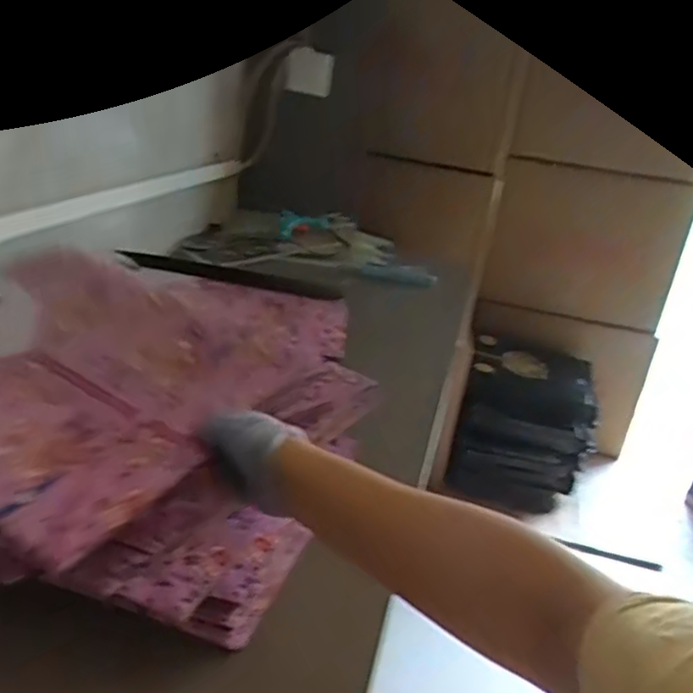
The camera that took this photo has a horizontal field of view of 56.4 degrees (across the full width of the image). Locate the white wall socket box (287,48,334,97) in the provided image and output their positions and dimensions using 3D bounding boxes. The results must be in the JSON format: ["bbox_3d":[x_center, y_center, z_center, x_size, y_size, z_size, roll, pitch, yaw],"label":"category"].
[{"bbox_3d":[-0.078,-0.589,1.381,0.097,0.081,0.013,11,24,7],"label":"white wall socket box"}]

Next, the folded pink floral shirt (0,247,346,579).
[{"bbox_3d":[-0.249,0.004,0.622,0.372,0.028,0.344,23,45,26],"label":"folded pink floral shirt"}]

